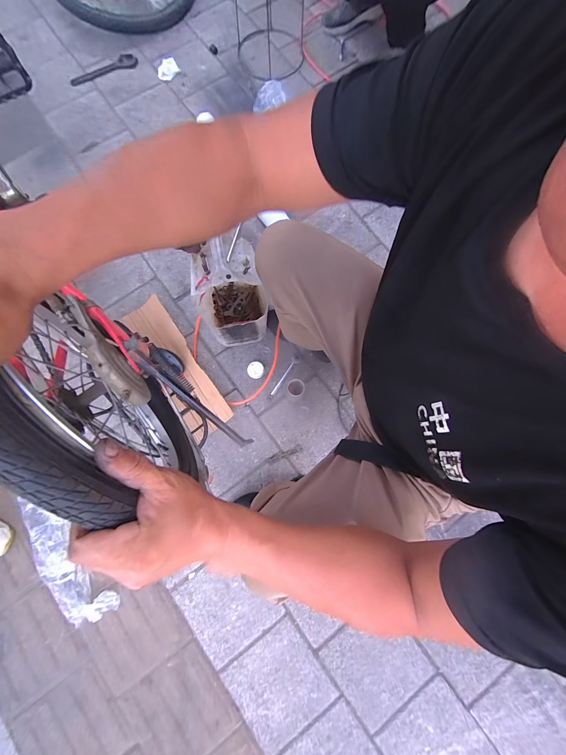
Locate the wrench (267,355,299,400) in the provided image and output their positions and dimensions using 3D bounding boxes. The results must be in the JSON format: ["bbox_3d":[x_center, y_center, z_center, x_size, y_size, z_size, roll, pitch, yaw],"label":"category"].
[{"bbox_3d":[0.000,0.000,0.976,0.024,0.005,0.174,34,79,5],"label":"wrench"}]

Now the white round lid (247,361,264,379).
[{"bbox_3d":[-0.093,-0.027,0.969,0.054,0.012,0.055,9,78,0],"label":"white round lid"}]

